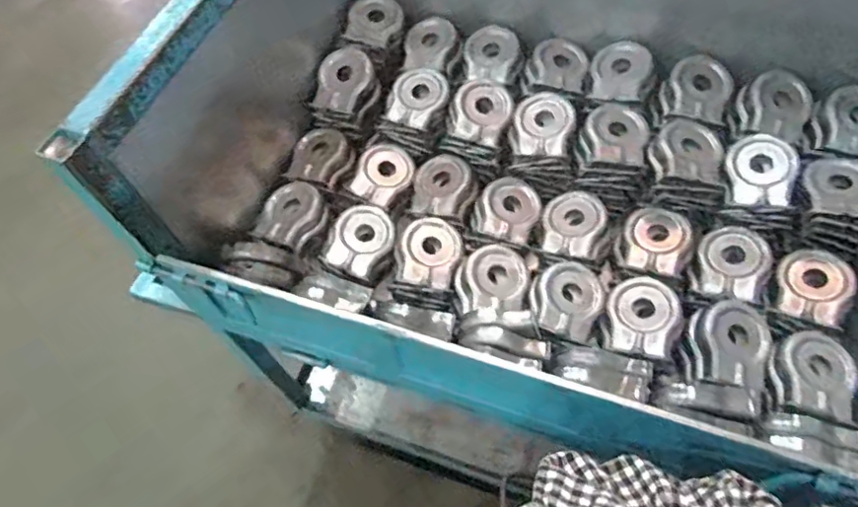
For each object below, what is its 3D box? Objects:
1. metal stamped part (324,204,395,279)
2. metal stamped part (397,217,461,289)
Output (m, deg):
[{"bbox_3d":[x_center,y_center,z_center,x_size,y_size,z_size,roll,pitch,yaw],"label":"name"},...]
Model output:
[{"bbox_3d":[-0.108,-0.020,0.916,0.092,0.030,0.120,11,62,10],"label":"metal stamped part"},{"bbox_3d":[-0.001,-0.002,0.893,0.095,0.030,0.115,2,61,5],"label":"metal stamped part"}]

